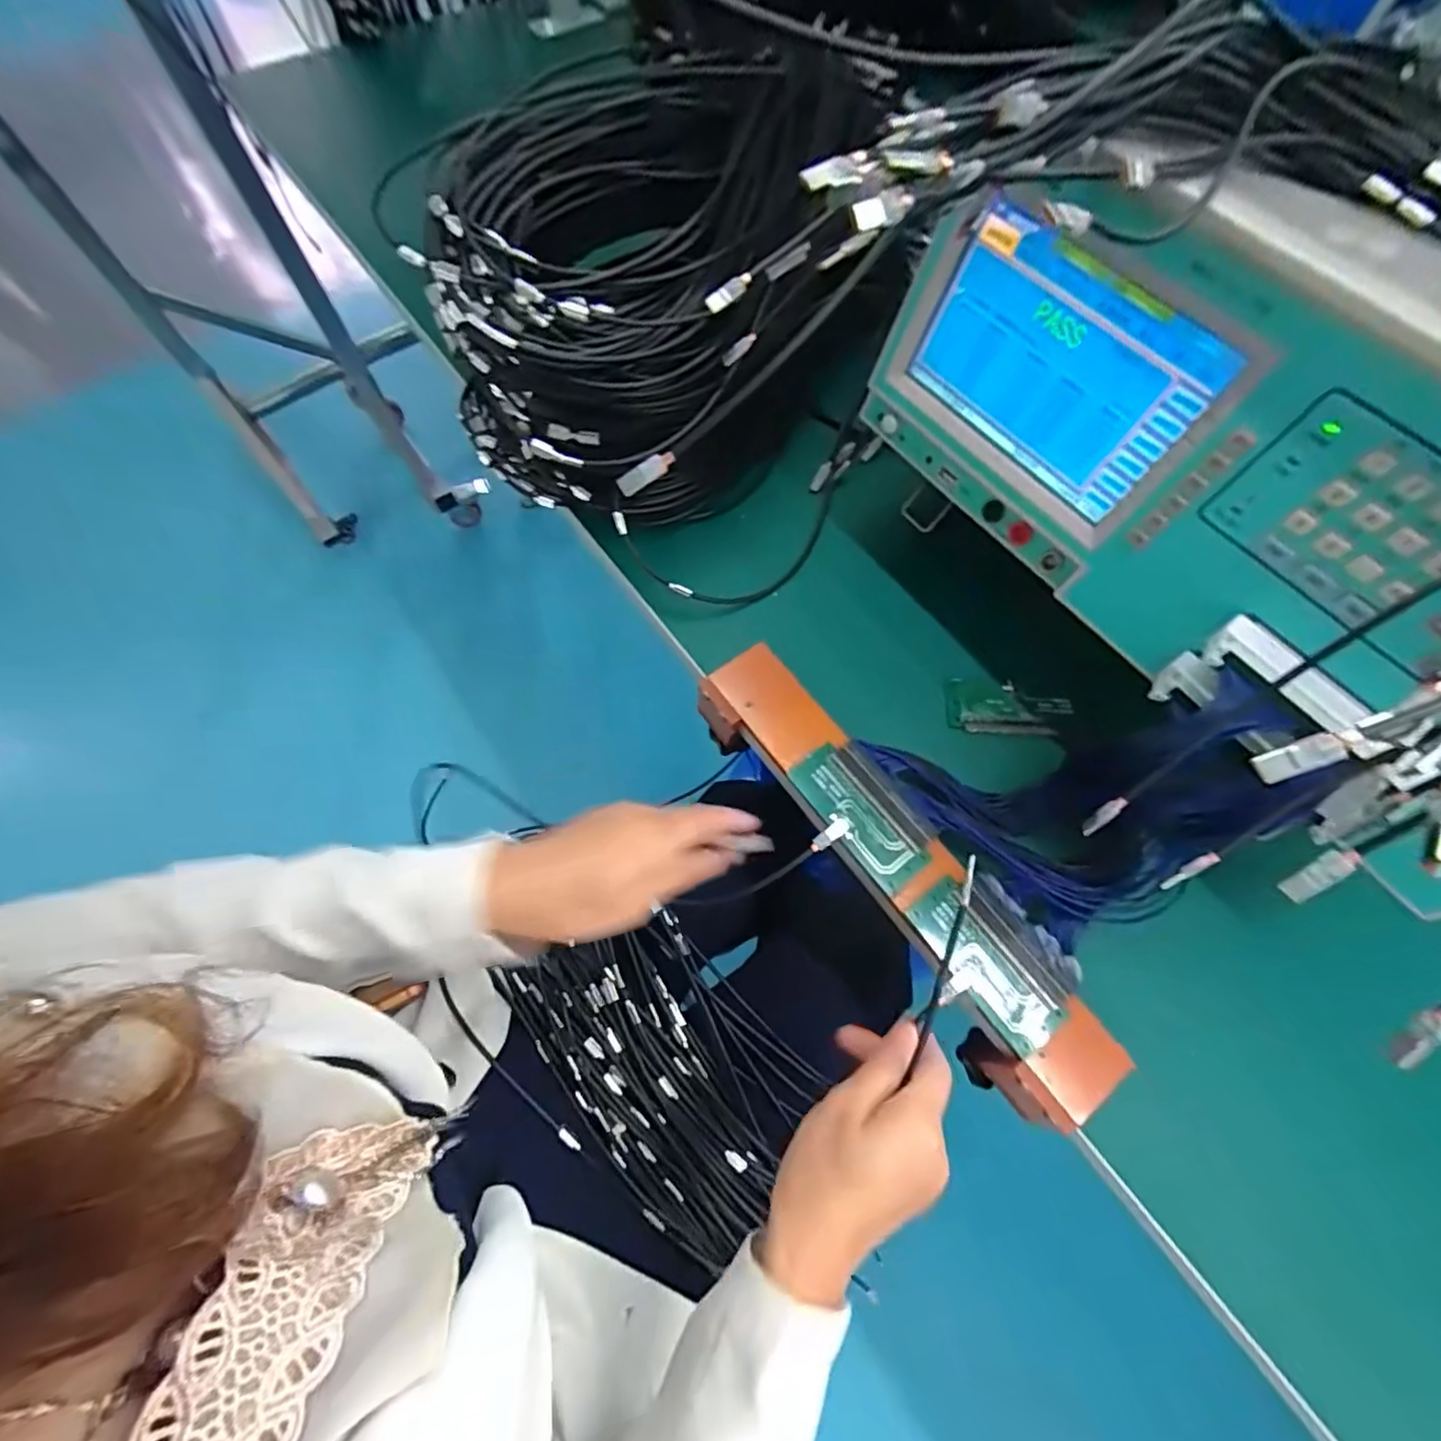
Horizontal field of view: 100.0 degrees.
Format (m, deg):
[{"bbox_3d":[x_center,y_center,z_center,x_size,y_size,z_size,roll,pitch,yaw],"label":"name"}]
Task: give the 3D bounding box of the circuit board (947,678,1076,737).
[{"bbox_3d":[0.205,-0.009,0.429,0.085,0.009,0.039,2,67,0],"label":"circuit board"}]

